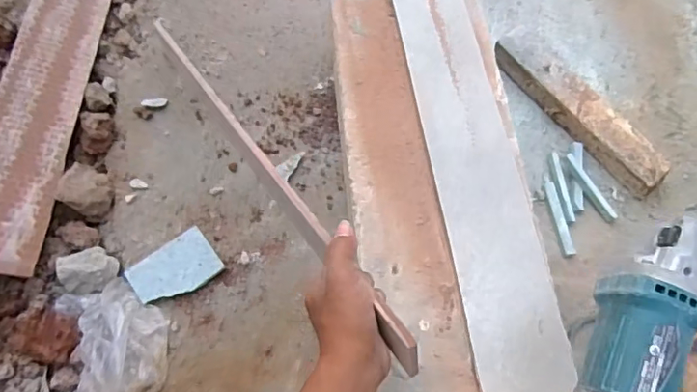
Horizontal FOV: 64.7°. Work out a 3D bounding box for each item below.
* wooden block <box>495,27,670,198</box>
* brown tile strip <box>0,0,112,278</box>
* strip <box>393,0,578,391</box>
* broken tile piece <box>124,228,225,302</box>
[{"bbox_3d":[0.314,-0.120,0.757,0.058,0.039,0.282,-33,69,-18],"label":"wooden block"},{"bbox_3d":[-0.399,-0.179,0.738,0.098,0.015,0.581,13,61,-21],"label":"brown tile strip"},{"bbox_3d":[0.137,-0.068,0.630,0.101,0.009,0.579,-6,65,-5],"label":"strip"},{"bbox_3d":[-0.208,0.088,0.661,0.098,0.017,0.068,-35,70,-19],"label":"broken tile piece"}]

